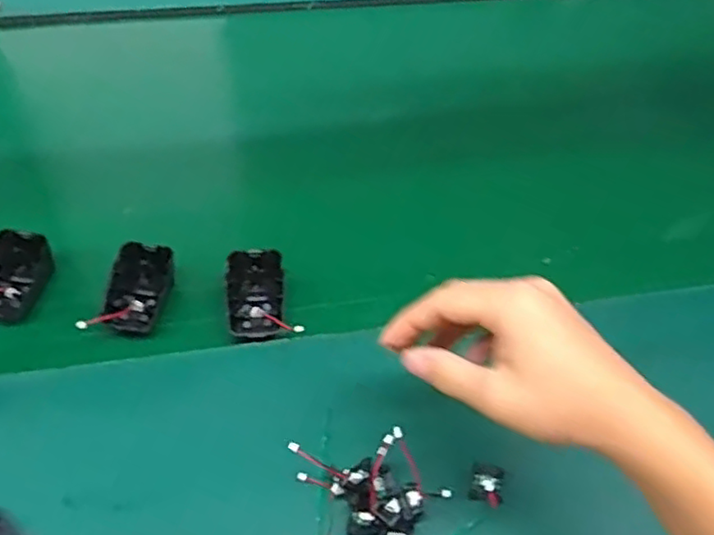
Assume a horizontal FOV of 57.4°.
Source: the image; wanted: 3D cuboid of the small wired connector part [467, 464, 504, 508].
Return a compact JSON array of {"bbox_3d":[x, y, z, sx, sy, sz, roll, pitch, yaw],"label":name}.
[{"bbox_3d":[0.087,0.144,0.434,0.020,0.012,0.024,15,51,12],"label":"small wired connector part"}]

